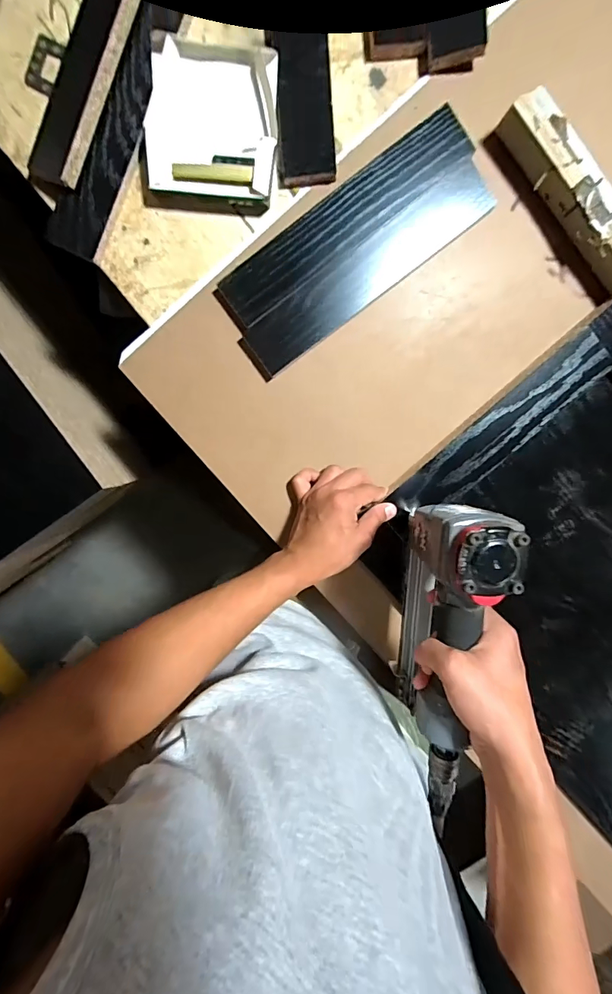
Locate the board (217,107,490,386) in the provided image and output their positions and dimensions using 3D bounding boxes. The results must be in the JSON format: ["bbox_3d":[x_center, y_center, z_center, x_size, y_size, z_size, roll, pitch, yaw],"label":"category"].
[{"bbox_3d":[0.051,-0.266,0.456,0.306,0.021,0.109,-36,97,3],"label":"board"}]

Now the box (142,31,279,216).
[{"bbox_3d":[-0.096,-0.372,0.430,0.131,0.037,0.136,4,97,-2],"label":"box"}]

